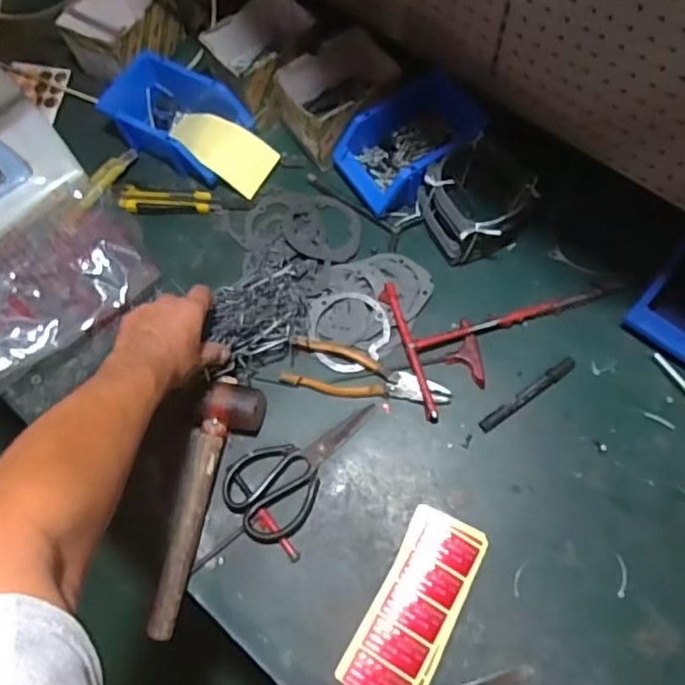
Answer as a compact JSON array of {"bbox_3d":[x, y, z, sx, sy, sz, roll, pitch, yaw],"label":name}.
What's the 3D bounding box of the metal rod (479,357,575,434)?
[{"bbox_3d":[0.217,0.059,0.701,0.137,0.006,0.015,-34,72,-10],"label":"metal rod"}]

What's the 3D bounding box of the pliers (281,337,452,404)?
[{"bbox_3d":[0.030,0.039,0.712,0.195,0.017,0.060,14,71,8],"label":"pliers"}]

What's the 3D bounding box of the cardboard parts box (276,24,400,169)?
[{"bbox_3d":[-0.010,-0.334,0.823,0.150,0.094,0.112,-43,73,-13],"label":"cardboard parts box"}]

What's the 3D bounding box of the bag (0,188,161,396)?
[{"bbox_3d":[-0.363,-0.076,0.741,0.254,0.072,0.175,-40,73,-12],"label":"bag"}]

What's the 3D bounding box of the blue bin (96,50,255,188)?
[{"bbox_3d":[-0.233,-0.317,0.837,0.196,0.070,0.118,29,73,12],"label":"blue bin"}]

